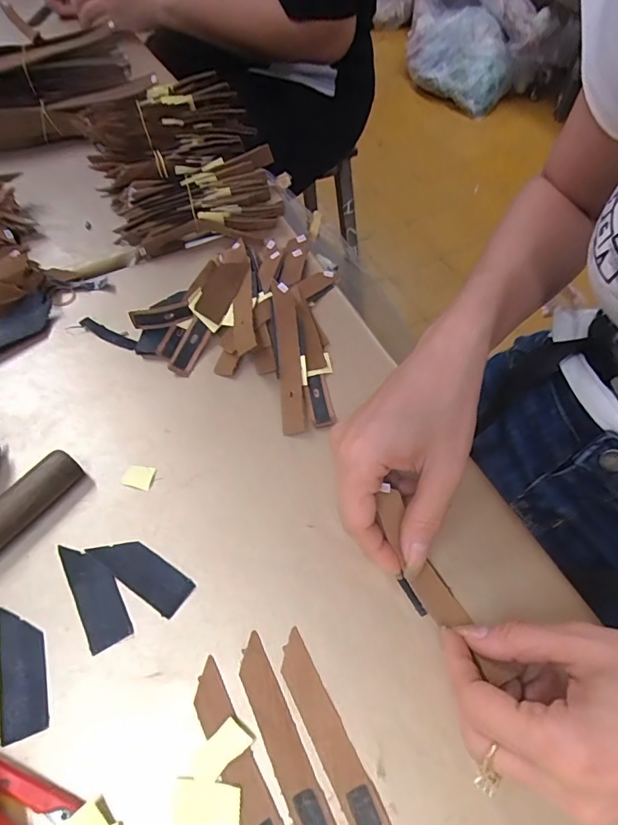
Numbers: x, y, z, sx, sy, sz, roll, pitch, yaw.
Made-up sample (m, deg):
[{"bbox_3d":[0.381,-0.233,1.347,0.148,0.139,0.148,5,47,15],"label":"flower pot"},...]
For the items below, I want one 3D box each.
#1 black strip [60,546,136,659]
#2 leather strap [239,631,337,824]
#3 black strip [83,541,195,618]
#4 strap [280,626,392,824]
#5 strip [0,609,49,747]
[{"bbox_3d":[-0.124,0.104,0.273,0.024,0.004,0.065,-26,59,-18],"label":"black strip"},{"bbox_3d":[-0.006,0.170,0.223,0.017,0.004,0.124,-22,58,-16],"label":"leather strap"},{"bbox_3d":[-0.100,0.092,0.277,0.065,0.004,0.023,29,59,18],"label":"black strip"},{"bbox_3d":[0.017,0.170,0.225,0.017,0.004,0.126,-23,58,-16],"label":"strap"},{"bbox_3d":[-0.153,0.136,0.251,0.023,0.004,0.065,-18,57,-13],"label":"strip"}]

